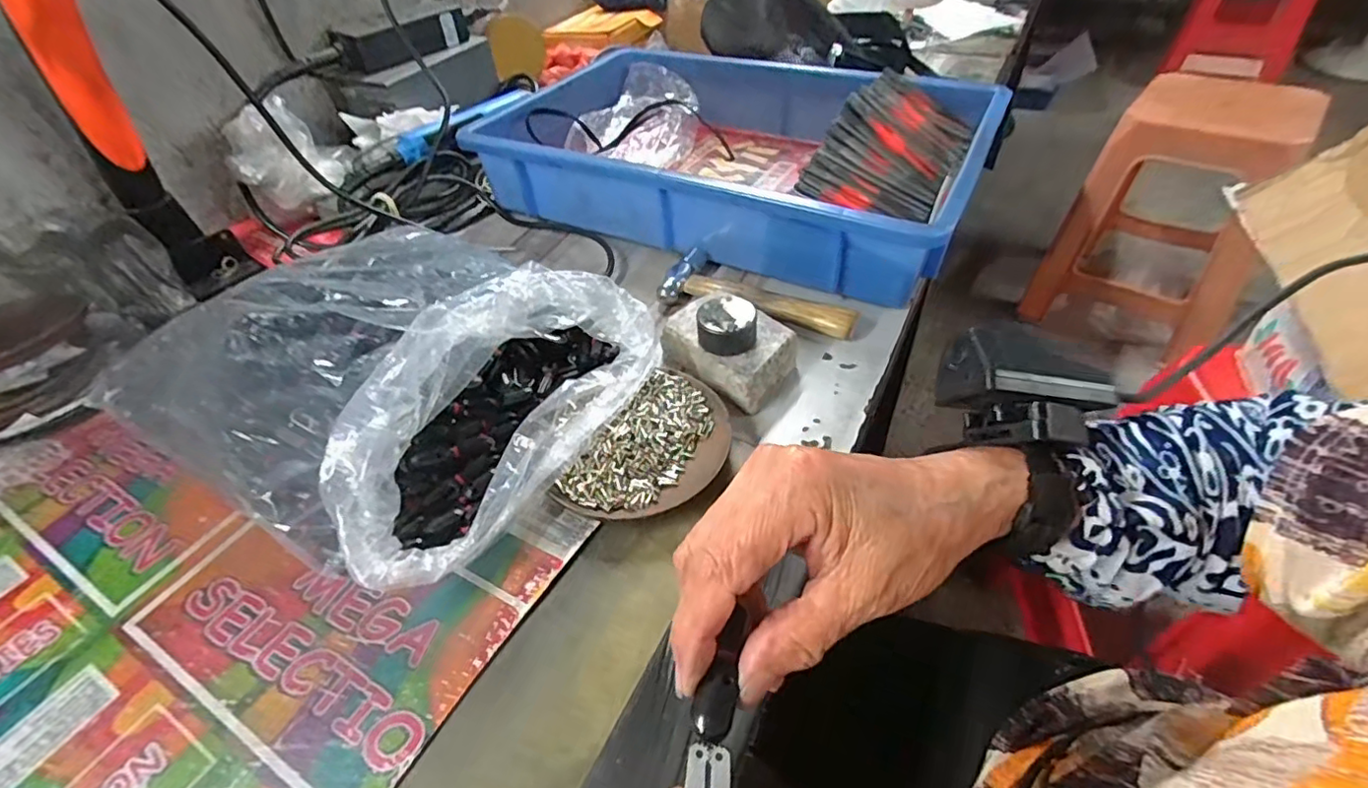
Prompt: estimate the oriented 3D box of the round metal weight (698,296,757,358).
[{"bbox_3d":[0.028,-0.044,0.386,0.038,0.024,0.034,0,45,4],"label":"round metal weight"}]

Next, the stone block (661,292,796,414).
[{"bbox_3d":[0.030,-0.031,0.405,0.083,0.035,0.057,33,56,32],"label":"stone block"}]

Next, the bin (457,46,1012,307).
[{"bbox_3d":[0.053,-0.236,0.562,0.417,0.075,0.288,19,49,22],"label":"bin"}]

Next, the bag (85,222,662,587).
[{"bbox_3d":[-0.179,-0.023,0.379,0.272,0.077,0.233,25,52,27],"label":"bag"}]

